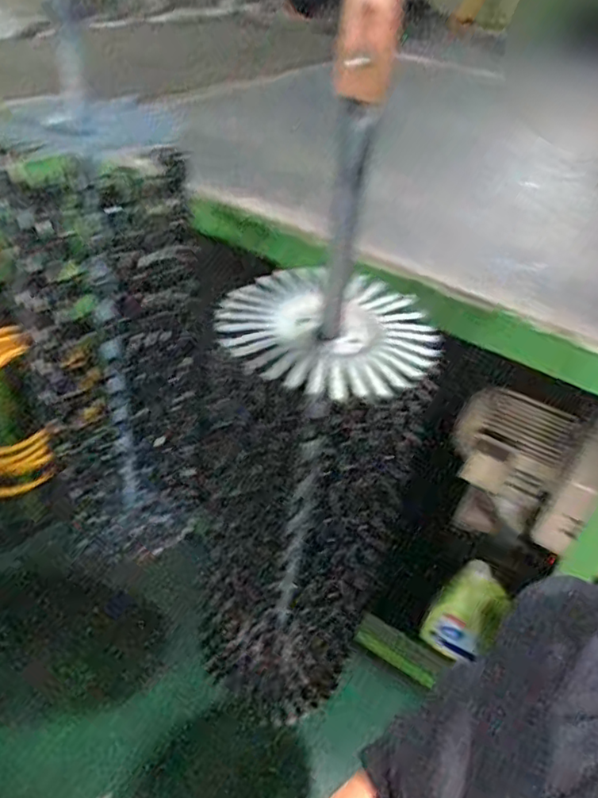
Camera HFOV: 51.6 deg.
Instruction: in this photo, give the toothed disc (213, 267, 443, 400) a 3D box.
[{"bbox_3d":[0.028,-0.070,0.597,0.207,0.030,0.189,4,39,-4],"label":"toothed disc"}]

